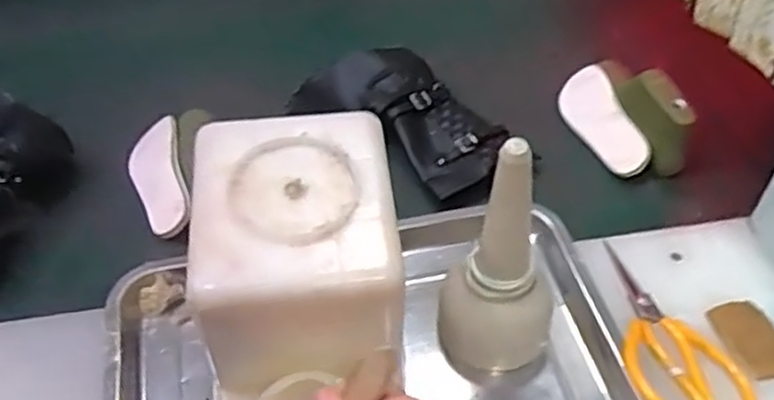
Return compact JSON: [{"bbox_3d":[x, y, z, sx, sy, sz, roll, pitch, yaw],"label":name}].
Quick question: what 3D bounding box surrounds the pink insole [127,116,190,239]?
[{"bbox_3d":[-0.232,-0.022,0.742,0.051,0.031,0.136,-13,49,-11],"label":"pink insole"}]

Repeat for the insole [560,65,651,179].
[{"bbox_3d":[0.235,-0.086,0.809,0.062,0.019,0.149,-32,56,20],"label":"insole"}]

